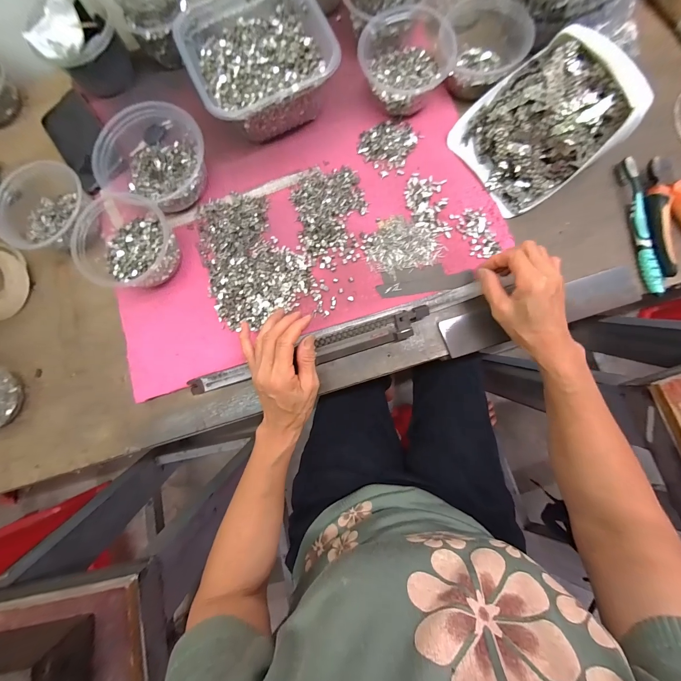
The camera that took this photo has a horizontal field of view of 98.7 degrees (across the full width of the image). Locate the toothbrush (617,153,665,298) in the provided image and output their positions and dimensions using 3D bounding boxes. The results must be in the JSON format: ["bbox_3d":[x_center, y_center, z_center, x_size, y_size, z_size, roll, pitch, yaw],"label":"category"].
[{"bbox_3d":[0.387,-0.147,0.376,0.016,0.020,0.183,-4,84,2],"label":"toothbrush"}]

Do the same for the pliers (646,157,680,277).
[{"bbox_3d":[0.419,-0.159,0.372,0.062,0.023,0.148,-10,84,1],"label":"pliers"}]

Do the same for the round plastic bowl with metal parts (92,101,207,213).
[{"bbox_3d":[-0.245,-0.247,0.389,0.149,0.058,0.135,16,85,4],"label":"round plastic bowl with metal parts"}]

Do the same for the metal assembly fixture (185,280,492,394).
[{"bbox_3d":[-0.005,0.005,0.374,0.377,0.023,0.042,-19,84,0],"label":"metal assembly fixture"}]

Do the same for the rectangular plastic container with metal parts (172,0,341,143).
[{"bbox_3d":[-0.106,-0.365,0.389,0.173,0.069,0.173,-25,84,0],"label":"rectangular plastic container with metal parts"}]

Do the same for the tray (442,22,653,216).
[{"bbox_3d":[0.245,-0.266,0.358,0.169,0.032,0.153,-38,83,29],"label":"tray"}]

